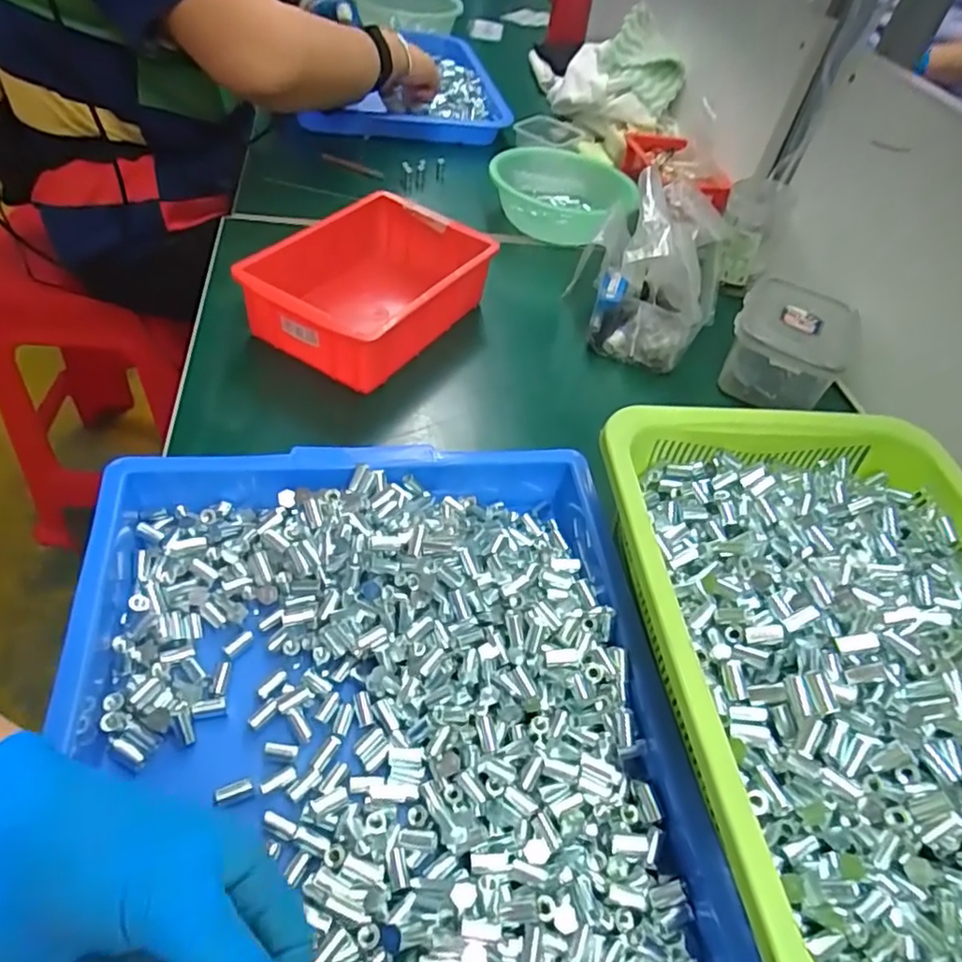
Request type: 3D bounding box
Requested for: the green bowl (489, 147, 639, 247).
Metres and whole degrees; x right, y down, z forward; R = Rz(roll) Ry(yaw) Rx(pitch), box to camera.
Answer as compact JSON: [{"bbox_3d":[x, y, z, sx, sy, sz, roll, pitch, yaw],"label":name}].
[{"bbox_3d":[0.080,-0.326,0.733,0.148,0.065,0.143,6,48,-6],"label":"green bowl"}]

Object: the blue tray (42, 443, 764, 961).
[{"bbox_3d":[-0.038,0.156,0.283,0.299,0.055,0.418,-5,50,-10],"label":"blue tray"}]

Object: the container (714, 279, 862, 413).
[{"bbox_3d":[0.275,-0.119,0.573,0.101,0.061,0.117,25,51,13],"label":"container"}]

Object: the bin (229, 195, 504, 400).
[{"bbox_3d":[-0.089,-0.166,0.550,0.132,0.065,0.199,27,51,14],"label":"bin"}]

